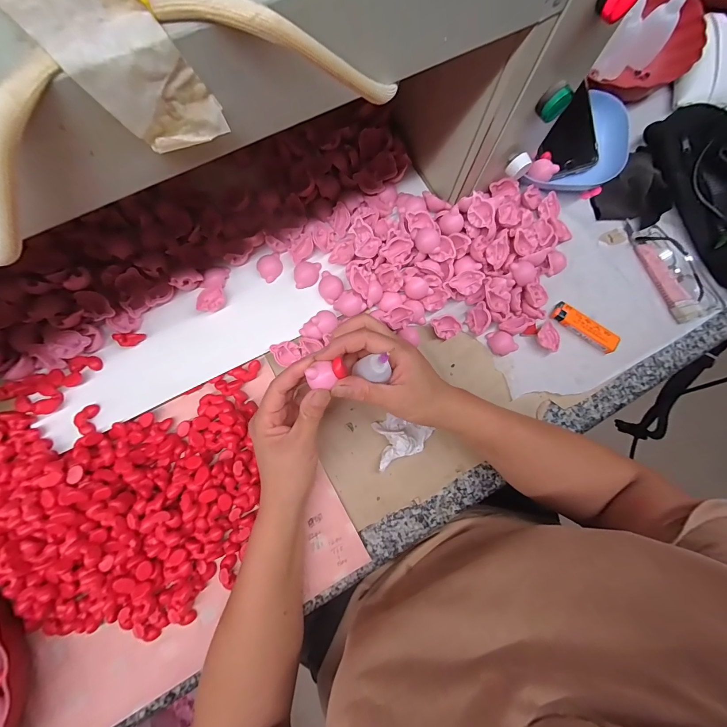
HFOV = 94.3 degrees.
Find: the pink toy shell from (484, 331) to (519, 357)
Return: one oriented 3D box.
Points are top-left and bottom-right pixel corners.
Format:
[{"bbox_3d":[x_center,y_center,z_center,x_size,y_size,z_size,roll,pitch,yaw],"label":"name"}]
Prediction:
[{"bbox_3d":[0.165,-0.026,0.400,0.031,0.010,0.031,0,79,-2],"label":"pink toy shell"}]

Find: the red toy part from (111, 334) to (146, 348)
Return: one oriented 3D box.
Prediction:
[{"bbox_3d":[-0.252,-0.025,0.363,0.027,0.016,0.014,-15,80,-5],"label":"red toy part"}]

